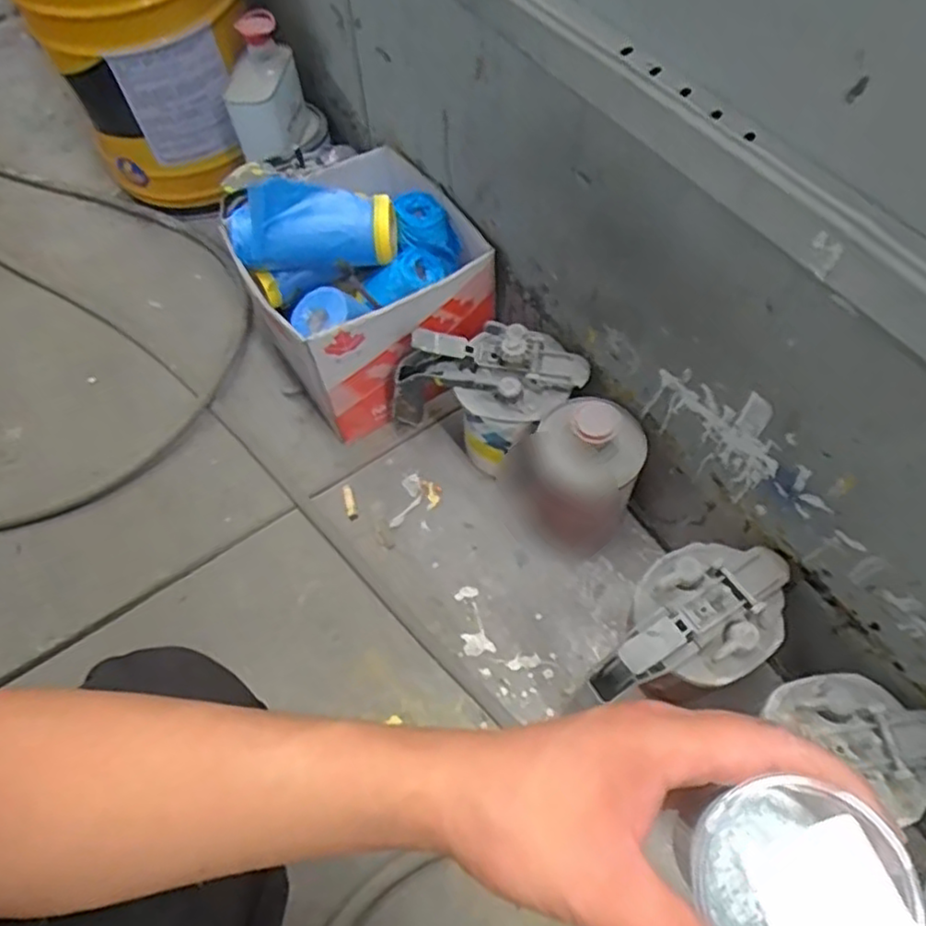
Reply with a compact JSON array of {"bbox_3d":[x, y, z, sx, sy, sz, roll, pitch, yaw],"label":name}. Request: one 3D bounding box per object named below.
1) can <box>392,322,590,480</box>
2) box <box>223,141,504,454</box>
[{"bbox_3d":[0.027,-0.074,0.744,0.184,0.179,0.109,27,65,16],"label":"can"},{"bbox_3d":[-0.113,-0.195,0.798,0.230,0.212,0.255,-33,66,-16],"label":"box"}]

